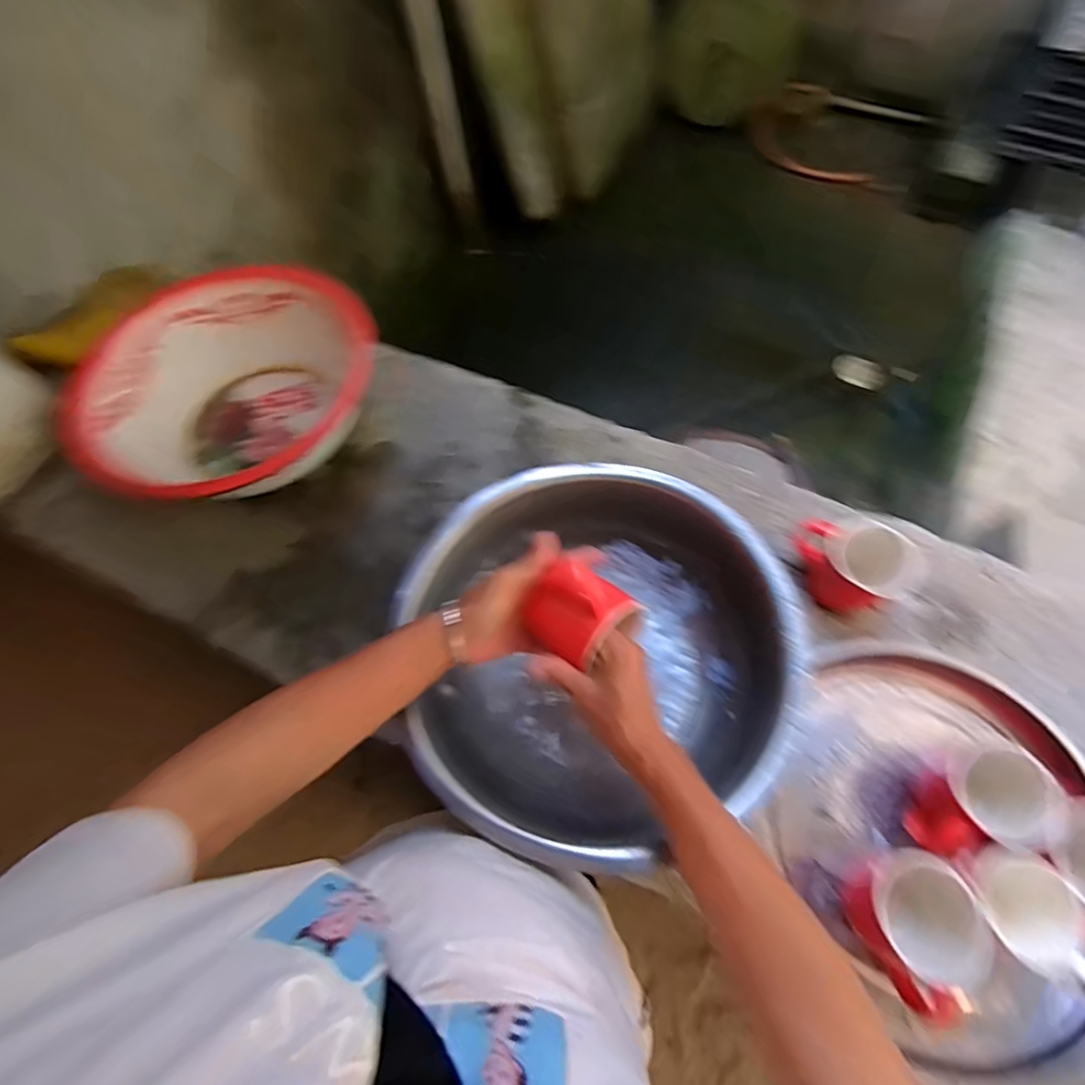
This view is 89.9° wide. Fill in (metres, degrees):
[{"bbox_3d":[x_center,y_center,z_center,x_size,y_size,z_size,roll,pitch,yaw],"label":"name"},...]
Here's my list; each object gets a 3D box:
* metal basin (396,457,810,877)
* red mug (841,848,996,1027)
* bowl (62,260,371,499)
[{"bbox_3d":[0.064,0.099,0.542,0.318,0.134,0.326,-1,66,2],"label":"metal basin"},{"bbox_3d":[0.291,0.307,0.441,0.083,0.083,0.106,21,69,11],"label":"red mug"},{"bbox_3d":[-0.402,-0.203,0.696,0.332,0.115,0.315,-1,66,2],"label":"bowl"}]

